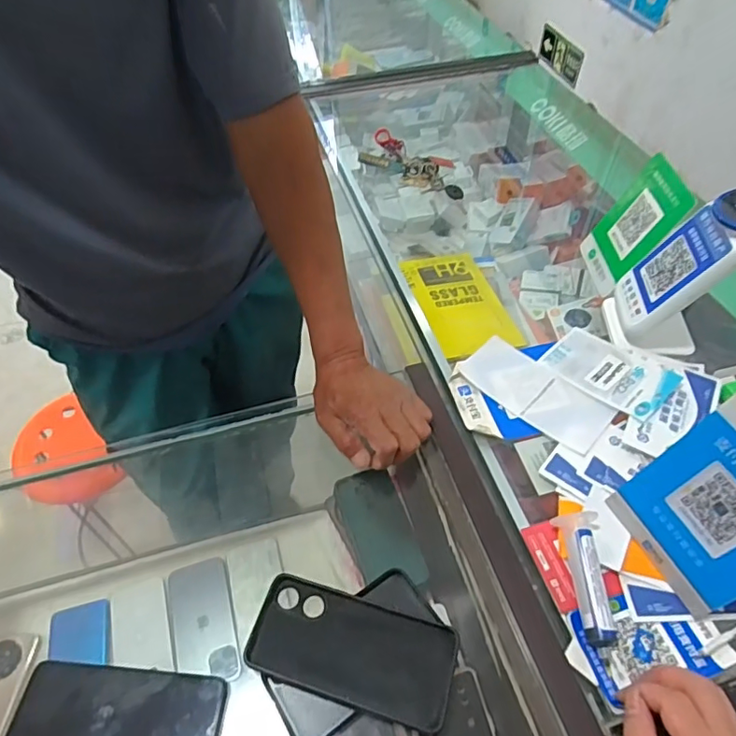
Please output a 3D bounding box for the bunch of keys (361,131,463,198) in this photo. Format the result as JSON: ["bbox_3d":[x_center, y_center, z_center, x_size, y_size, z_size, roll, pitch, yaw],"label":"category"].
[{"bbox_3d":[0.085,-0.344,0.924,0.203,0.038,0.078,27,57,21],"label":"bunch of keys"}]

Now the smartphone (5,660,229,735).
[{"bbox_3d":[-0.196,0.275,0.417,0.163,0.010,0.074,4,51,4],"label":"smartphone"}]

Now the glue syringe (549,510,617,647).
[{"bbox_3d":[0.195,0.183,0.476,0.031,0.019,0.109,0,51,1],"label":"glue syringe"}]

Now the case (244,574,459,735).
[{"bbox_3d":[-0.014,0.230,0.442,0.164,0.010,0.080,14,53,12],"label":"case"}]

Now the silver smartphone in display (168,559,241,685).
[{"bbox_3d":[-0.221,0.338,0.720,0.078,0.007,0.156,-15,53,-11],"label":"silver smartphone in display"}]

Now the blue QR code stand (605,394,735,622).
[{"bbox_3d":[0.293,0.113,0.442,0.013,0.174,0.120,-7,51,-32],"label":"blue QR code stand"}]

